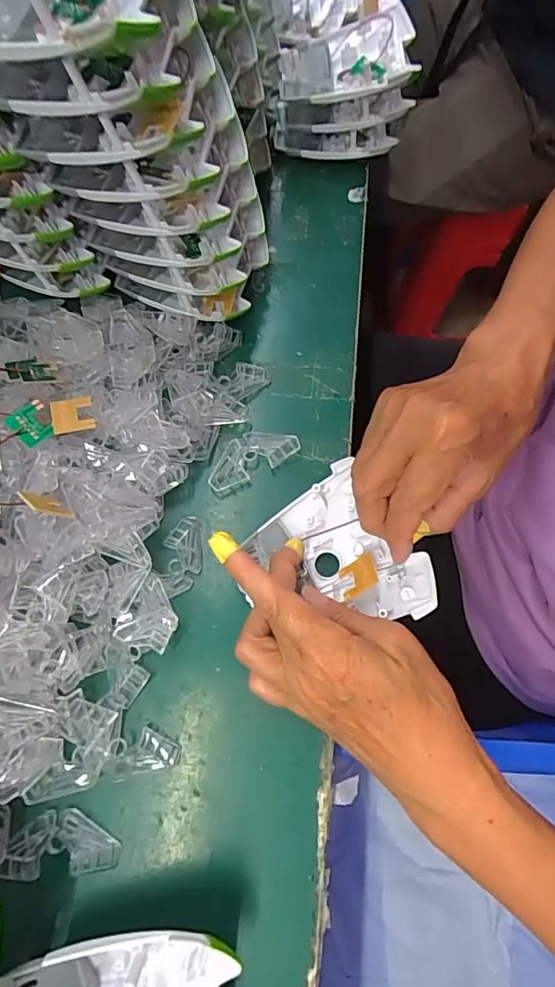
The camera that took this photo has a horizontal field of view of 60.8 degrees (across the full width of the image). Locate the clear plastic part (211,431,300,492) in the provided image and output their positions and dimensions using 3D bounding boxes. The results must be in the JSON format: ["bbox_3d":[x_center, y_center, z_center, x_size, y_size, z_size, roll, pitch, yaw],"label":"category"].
[{"bbox_3d":[-0.019,-0.026,0.333,0.066,0.011,0.029,-25,71,-9],"label":"clear plastic part"}]

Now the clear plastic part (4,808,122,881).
[{"bbox_3d":[-0.105,0.191,0.255,0.038,0.005,0.023,29,72,10],"label":"clear plastic part"}]

